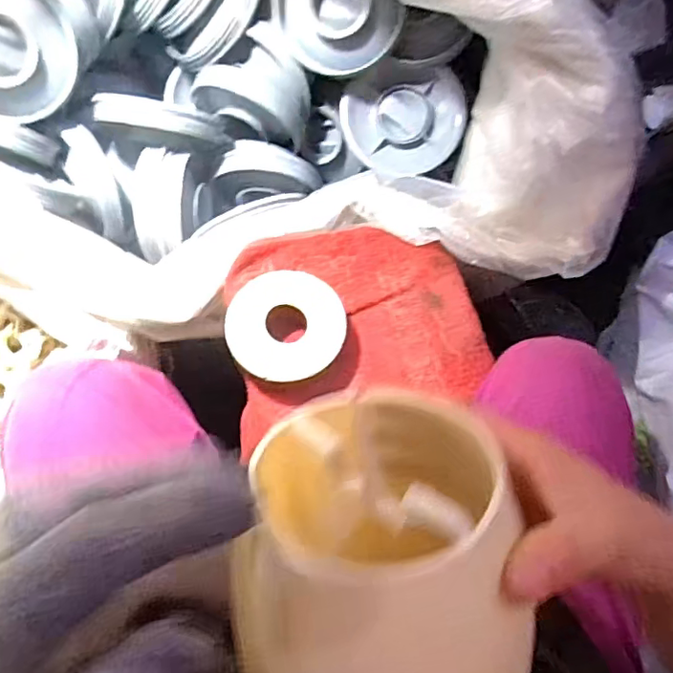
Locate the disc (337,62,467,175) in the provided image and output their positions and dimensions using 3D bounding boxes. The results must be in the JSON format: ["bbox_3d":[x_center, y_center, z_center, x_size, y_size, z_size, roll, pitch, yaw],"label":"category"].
[{"bbox_3d":[0.075,-0.247,0.636,0.139,0.024,0.118,6,103,3],"label":"disc"}]

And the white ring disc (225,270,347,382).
[{"bbox_3d":[-0.043,-0.005,0.483,0.097,0.039,0.093,1,68,-1],"label":"white ring disc"}]

